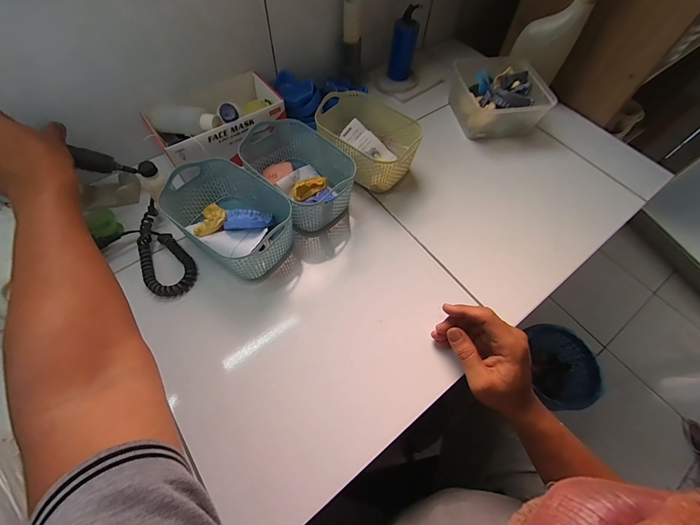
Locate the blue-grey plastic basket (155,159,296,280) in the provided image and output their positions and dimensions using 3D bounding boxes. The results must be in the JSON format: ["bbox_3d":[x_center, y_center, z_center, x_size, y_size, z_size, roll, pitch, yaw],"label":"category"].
[{"bbox_3d":[-0.169,-0.061,0.435,0.174,0.077,0.117,33,65,15],"label":"blue-grey plastic basket"}]

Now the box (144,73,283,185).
[{"bbox_3d":[-0.219,-0.237,0.504,0.200,0.074,0.124,-36,69,-19],"label":"box"}]

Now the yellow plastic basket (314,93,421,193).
[{"bbox_3d":[0.026,-0.202,0.519,0.165,0.080,0.121,36,66,16],"label":"yellow plastic basket"}]

